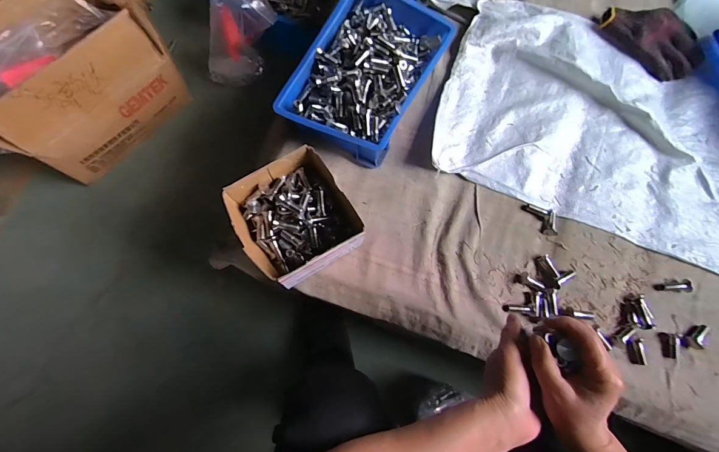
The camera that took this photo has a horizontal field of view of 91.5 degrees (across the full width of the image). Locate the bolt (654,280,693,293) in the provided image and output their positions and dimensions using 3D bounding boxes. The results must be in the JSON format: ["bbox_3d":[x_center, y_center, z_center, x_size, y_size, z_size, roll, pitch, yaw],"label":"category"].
[{"bbox_3d":[0.437,0.086,0.490,0.047,0.011,0.016,-3,75,-1],"label":"bolt"}]

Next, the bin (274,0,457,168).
[{"bbox_3d":[0.012,-0.229,0.531,0.165,0.087,0.241,29,77,7],"label":"bin"}]

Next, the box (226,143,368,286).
[{"bbox_3d":[-0.085,-0.009,0.483,0.143,0.080,0.144,-31,77,-8],"label":"box"}]

